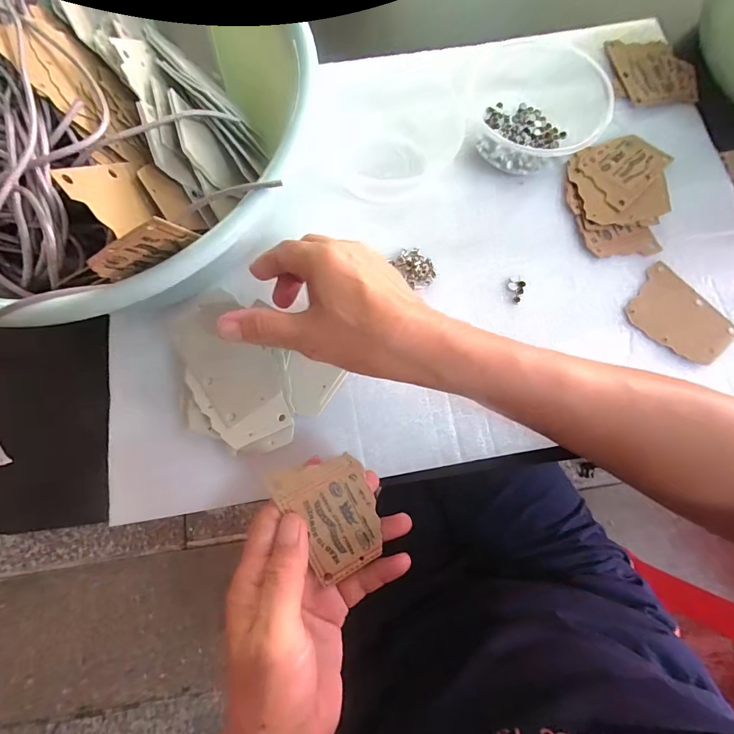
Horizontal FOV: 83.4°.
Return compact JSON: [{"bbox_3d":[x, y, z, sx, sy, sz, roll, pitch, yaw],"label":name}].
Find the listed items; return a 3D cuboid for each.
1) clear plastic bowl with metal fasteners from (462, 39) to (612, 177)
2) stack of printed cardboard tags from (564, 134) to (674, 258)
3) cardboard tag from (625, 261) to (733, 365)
[{"bbox_3d":[0.143,-0.225,0.348,0.109,0.030,0.116,0,75,0],"label":"clear plastic bowl with metal fasteners"},{"bbox_3d":[0.207,-0.145,0.340,0.082,0.010,0.117,13,75,3],"label":"stack of printed cardboard tags"},{"bbox_3d":[0.238,-0.038,0.315,0.055,0.006,0.075,-44,79,-7],"label":"cardboard tag"}]

